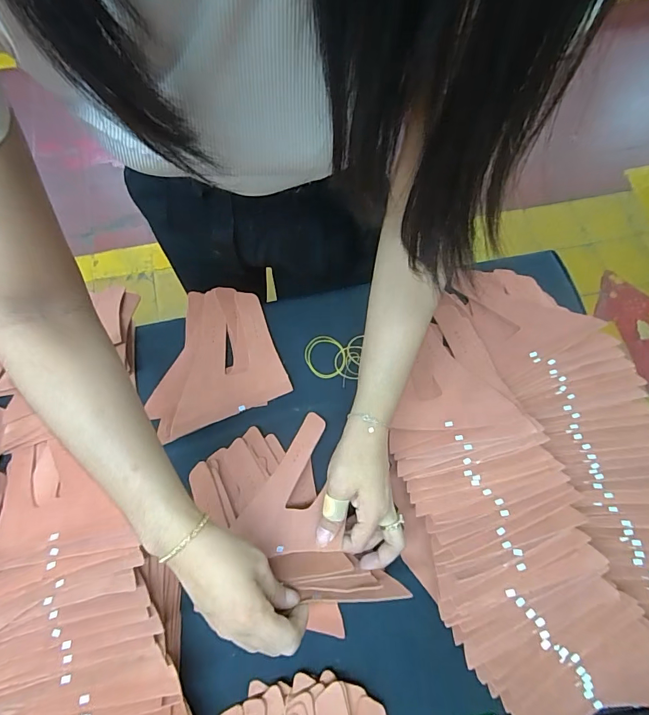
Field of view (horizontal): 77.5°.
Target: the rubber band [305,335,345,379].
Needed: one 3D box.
[{"bbox_3d":[0.000,-0.001,0.534,0.052,0.004,0.059,-43,77,-15],"label":"rubber band"}]

